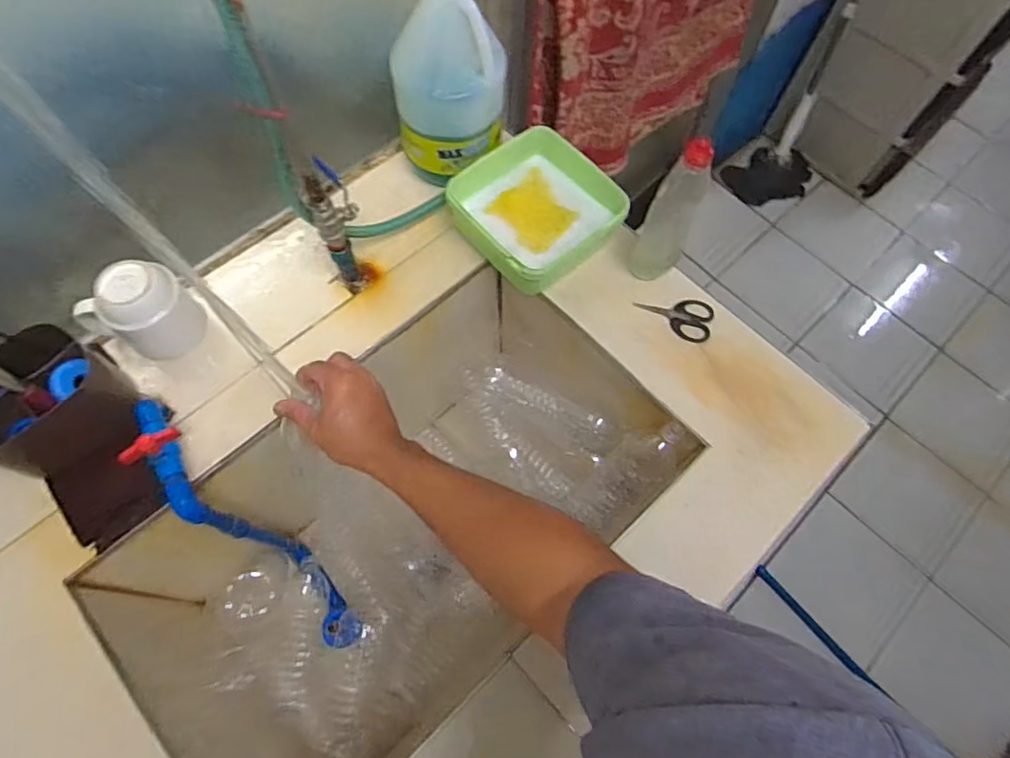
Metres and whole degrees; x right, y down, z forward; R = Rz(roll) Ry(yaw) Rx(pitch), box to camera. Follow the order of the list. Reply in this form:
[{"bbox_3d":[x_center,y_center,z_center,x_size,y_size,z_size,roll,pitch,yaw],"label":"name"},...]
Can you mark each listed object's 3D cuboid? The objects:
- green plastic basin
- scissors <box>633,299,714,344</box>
[{"bbox_3d":[0.035,-0.229,0.819,0.186,0.074,0.203,-42,73,-18],"label":"green plastic basin"},{"bbox_3d":[0.230,-0.087,0.802,0.105,0.004,0.061,13,66,4],"label":"scissors"}]

